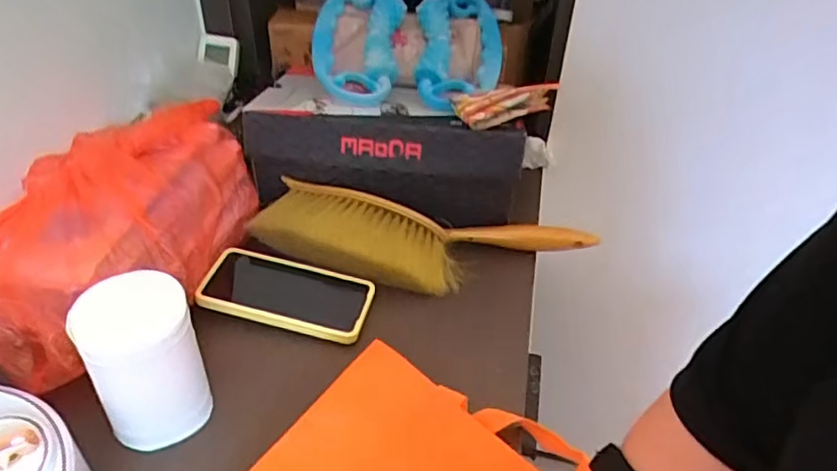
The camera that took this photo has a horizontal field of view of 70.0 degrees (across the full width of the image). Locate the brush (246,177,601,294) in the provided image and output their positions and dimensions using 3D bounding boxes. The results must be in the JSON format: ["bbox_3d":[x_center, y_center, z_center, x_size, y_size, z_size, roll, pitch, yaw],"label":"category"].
[{"bbox_3d":[0.013,0.004,0.668,0.383,0.059,0.107,4,38,1],"label":"brush"}]

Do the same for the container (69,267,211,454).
[{"bbox_3d":[-0.216,0.101,0.478,0.077,0.126,0.074,2,38,-2],"label":"container"}]

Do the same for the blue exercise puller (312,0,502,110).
[{"bbox_3d":[-0.011,-0.249,0.754,0.238,0.096,0.200,-1,39,-5],"label":"blue exercise puller"}]

